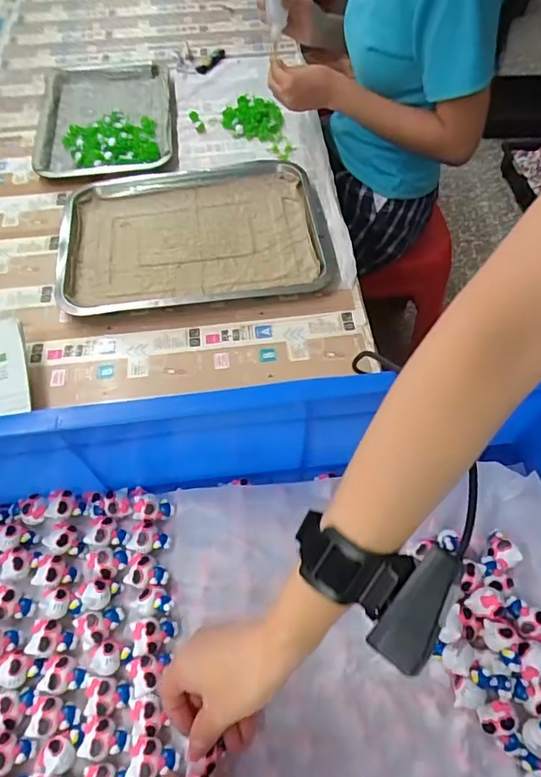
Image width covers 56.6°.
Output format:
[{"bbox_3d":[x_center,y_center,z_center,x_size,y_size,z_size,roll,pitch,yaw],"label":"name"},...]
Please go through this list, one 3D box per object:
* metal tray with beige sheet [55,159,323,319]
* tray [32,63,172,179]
[{"bbox_3d":[-0.108,-0.224,0.699,0.343,0.026,0.279,-6,55,-4],"label":"metal tray with beige sheet"},{"bbox_3d":[-0.282,-0.468,0.857,0.223,0.022,0.336,-6,55,-4],"label":"tray"}]

